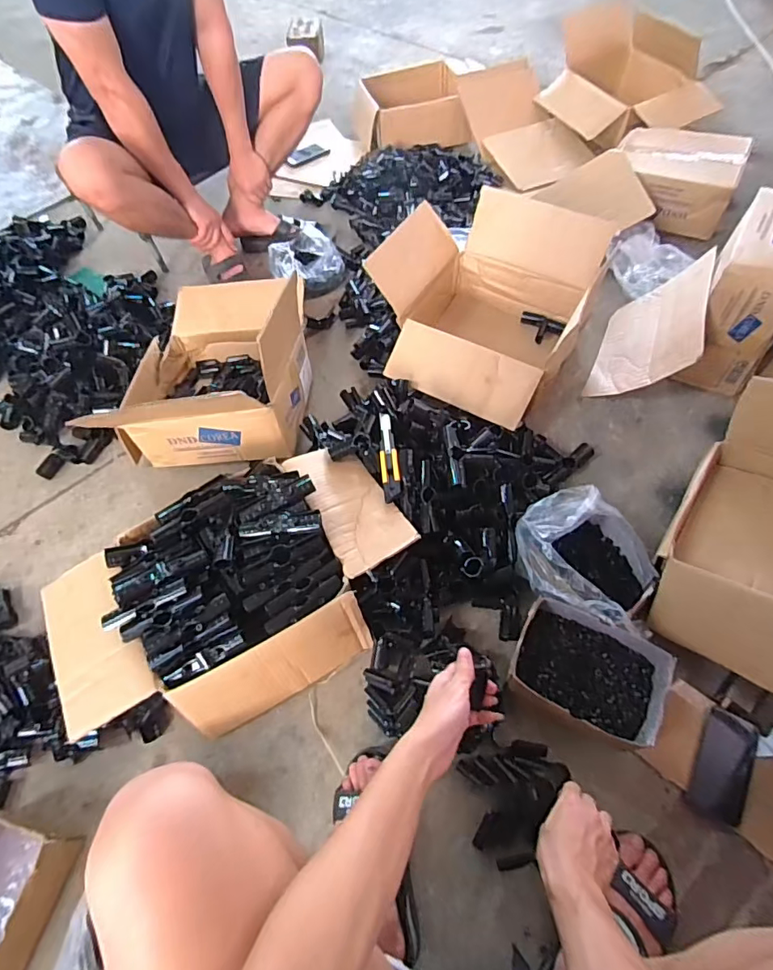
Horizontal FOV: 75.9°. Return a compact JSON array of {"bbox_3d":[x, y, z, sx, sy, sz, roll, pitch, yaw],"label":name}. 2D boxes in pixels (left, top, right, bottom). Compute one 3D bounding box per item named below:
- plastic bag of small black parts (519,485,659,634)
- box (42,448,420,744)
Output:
[{"bbox_3d":[0.329,0.121,0.835,0.212,0.122,0.194,26,62,20],"label":"plastic bag of small black parts"},{"bbox_3d":[-0.241,0.172,0.822,0.547,0.190,0.341,-30,61,-13],"label":"box"}]

